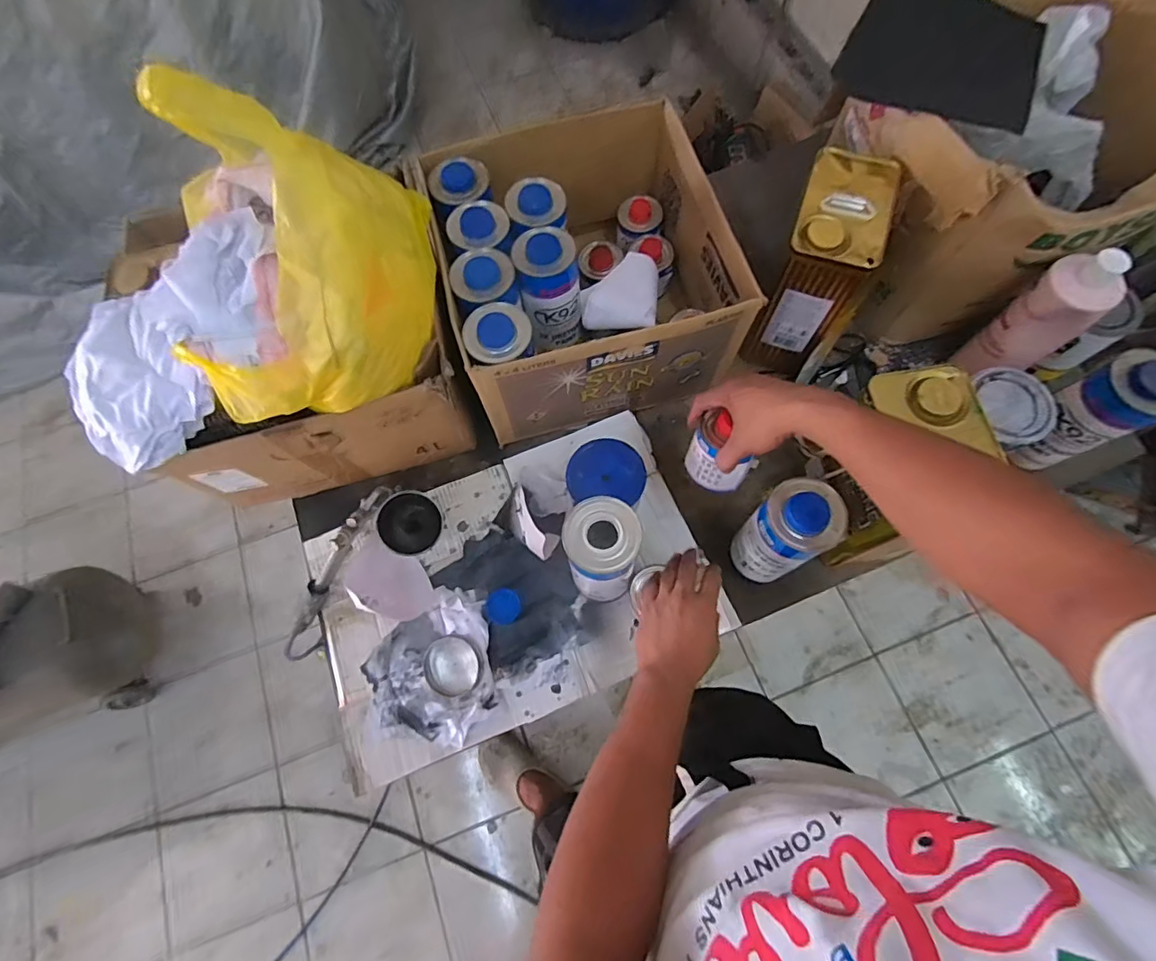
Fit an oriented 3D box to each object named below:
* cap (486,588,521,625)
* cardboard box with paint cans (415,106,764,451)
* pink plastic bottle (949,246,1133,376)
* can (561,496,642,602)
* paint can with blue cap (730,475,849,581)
[{"bbox_3d":[-0.099,0.167,0.690,0.043,0.009,0.045,-1,71,2],"label":"cap"},{"bbox_3d":[0.007,-0.300,0.764,0.361,0.203,0.365,-15,71,-3],"label":"cardboard box with paint cans"},{"bbox_3d":[0.596,-0.200,0.680,0.065,0.213,0.076,-18,71,-4],"label":"pink plastic bottle"},{"bbox_3d":[0.028,0.096,0.633,0.085,0.196,0.094,-13,71,-2],"label":"can"},{"bbox_3d":[0.243,0.063,0.618,0.079,0.156,0.080,-1,71,2],"label":"paint can with blue cap"}]

